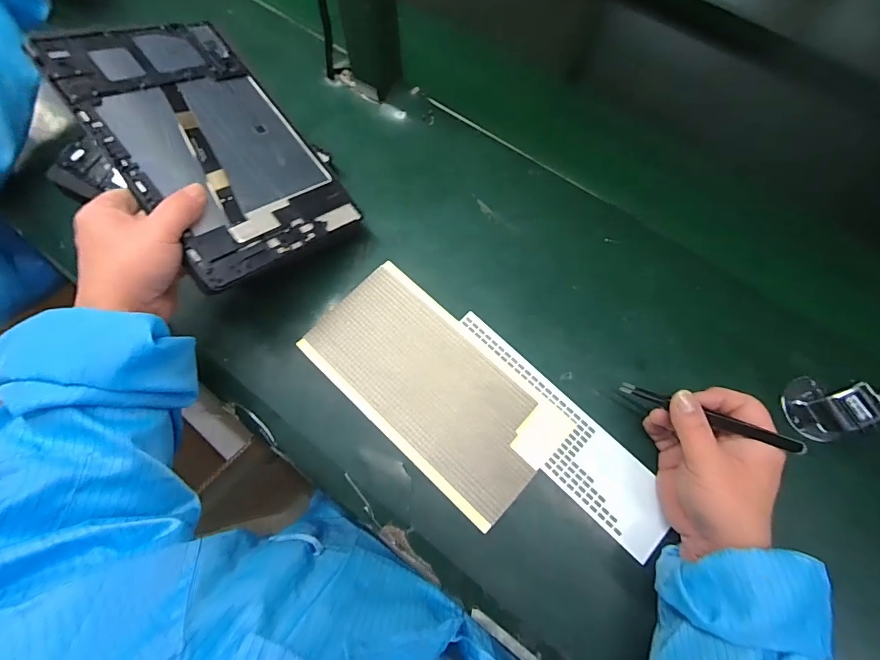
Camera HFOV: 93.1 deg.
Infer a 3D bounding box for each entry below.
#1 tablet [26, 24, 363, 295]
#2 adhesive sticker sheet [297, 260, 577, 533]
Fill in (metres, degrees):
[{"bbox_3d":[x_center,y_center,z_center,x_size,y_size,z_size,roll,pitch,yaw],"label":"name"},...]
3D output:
[{"bbox_3d":[-0.195,-0.159,0.356,0.150,0.007,0.238,-39,92,-34],"label":"tablet"},{"bbox_3d":[-0.006,0.048,0.375,0.233,0.004,0.120,42,77,12],"label":"adhesive sticker sheet"}]

